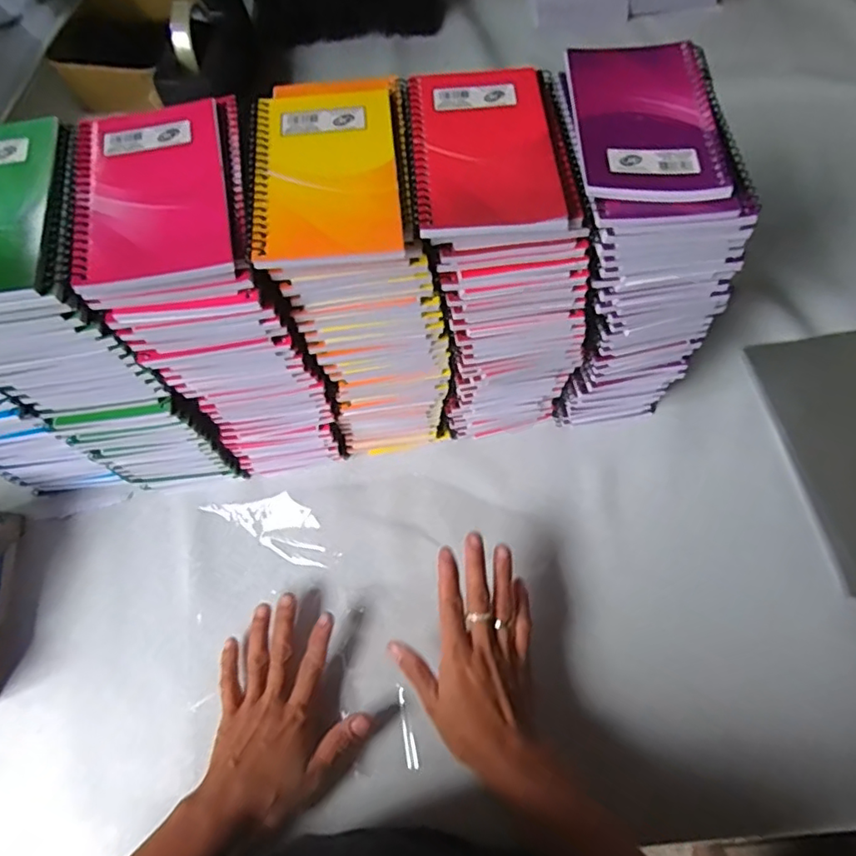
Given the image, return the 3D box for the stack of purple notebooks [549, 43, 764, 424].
[{"bbox_3d":[0.147,-0.124,0.465,0.121,0.281,0.142,-10,65,-3],"label":"stack of purple notebooks"}]

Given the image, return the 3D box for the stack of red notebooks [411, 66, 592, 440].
[{"bbox_3d":[0.049,-0.107,0.461,0.109,0.280,0.140,-9,67,-2],"label":"stack of red notebooks"}]

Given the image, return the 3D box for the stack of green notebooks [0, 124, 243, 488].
[{"bbox_3d":[-0.241,-0.058,0.439,0.100,0.285,0.132,-13,67,-4],"label":"stack of green notebooks"}]

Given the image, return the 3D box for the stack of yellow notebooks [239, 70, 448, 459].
[{"bbox_3d":[-0.050,-0.096,0.456,0.102,0.280,0.140,-13,65,-4],"label":"stack of yellow notebooks"}]

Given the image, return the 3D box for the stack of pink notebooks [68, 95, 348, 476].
[{"bbox_3d":[-0.143,-0.077,0.446,0.100,0.284,0.131,-11,65,-3],"label":"stack of pink notebooks"}]

